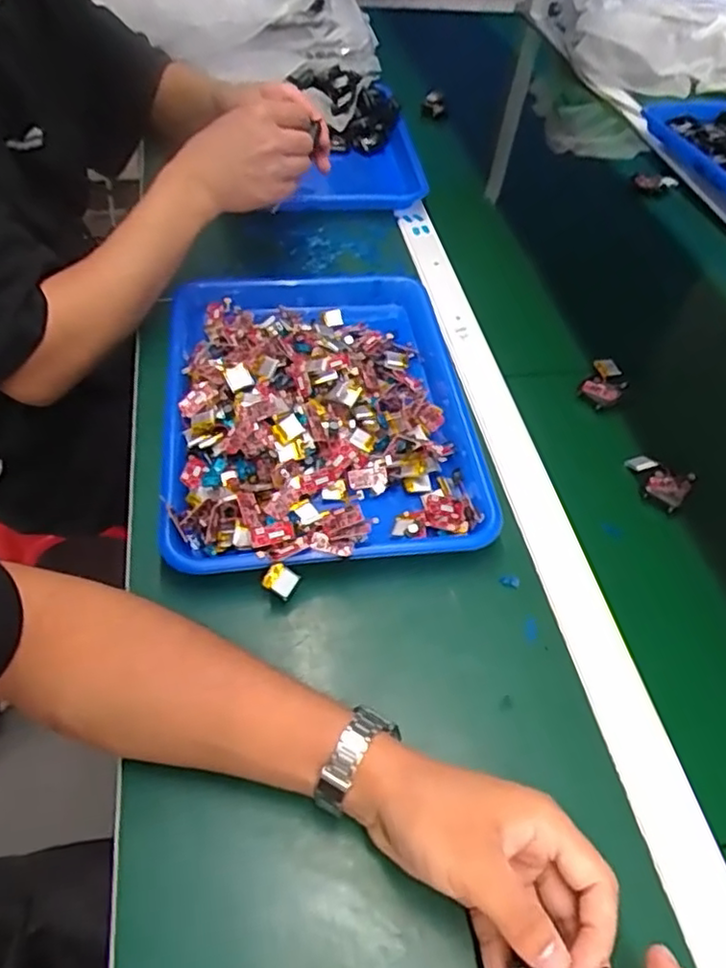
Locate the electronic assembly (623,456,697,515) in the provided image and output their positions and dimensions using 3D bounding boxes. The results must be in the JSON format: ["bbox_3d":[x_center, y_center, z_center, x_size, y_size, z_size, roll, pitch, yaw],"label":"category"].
[{"bbox_3d":[0.245,-0.004,0.552,0.052,0.013,0.036,33,56,20],"label":"electronic assembly"}]

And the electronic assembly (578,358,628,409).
[{"bbox_3d":[0.227,-0.095,0.615,0.035,0.022,0.050,29,54,17],"label":"electronic assembly"}]

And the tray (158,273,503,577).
[{"bbox_3d":[-0.036,-0.075,0.569,0.263,0.043,0.338,-5,52,-9],"label":"tray"}]

